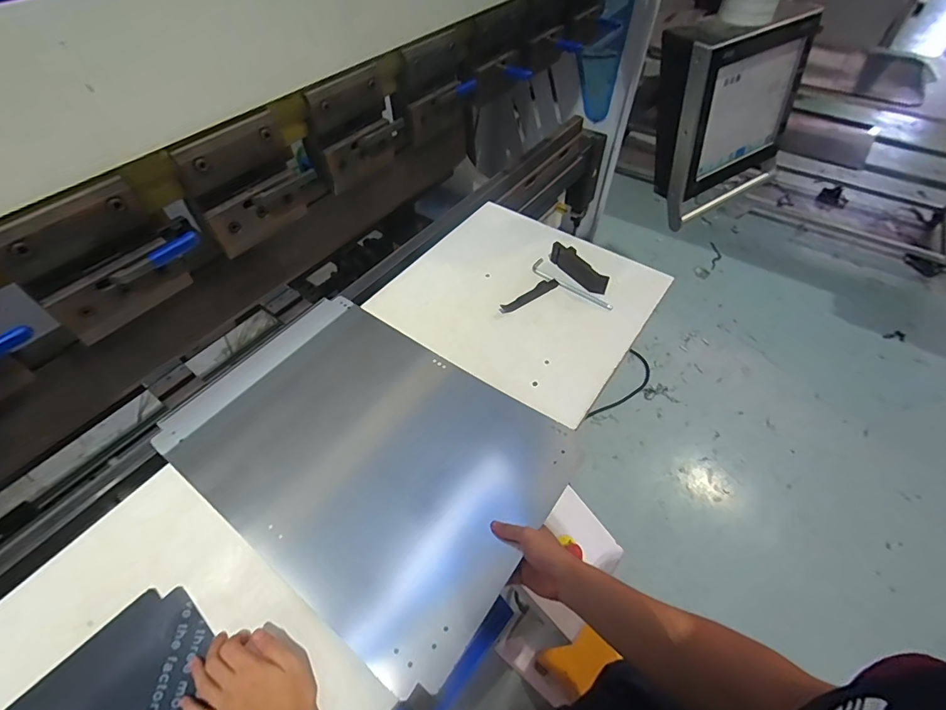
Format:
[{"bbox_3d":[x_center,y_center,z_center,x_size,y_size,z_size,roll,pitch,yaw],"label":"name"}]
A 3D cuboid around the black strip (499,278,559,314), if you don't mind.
[{"bbox_3d":[0.122,-0.126,0.933,0.152,0.012,0.030,-29,58,-21],"label":"black strip"}]

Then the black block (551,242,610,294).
[{"bbox_3d":[0.229,-0.187,0.947,0.030,0.056,0.146,-28,58,-20],"label":"black block"}]

